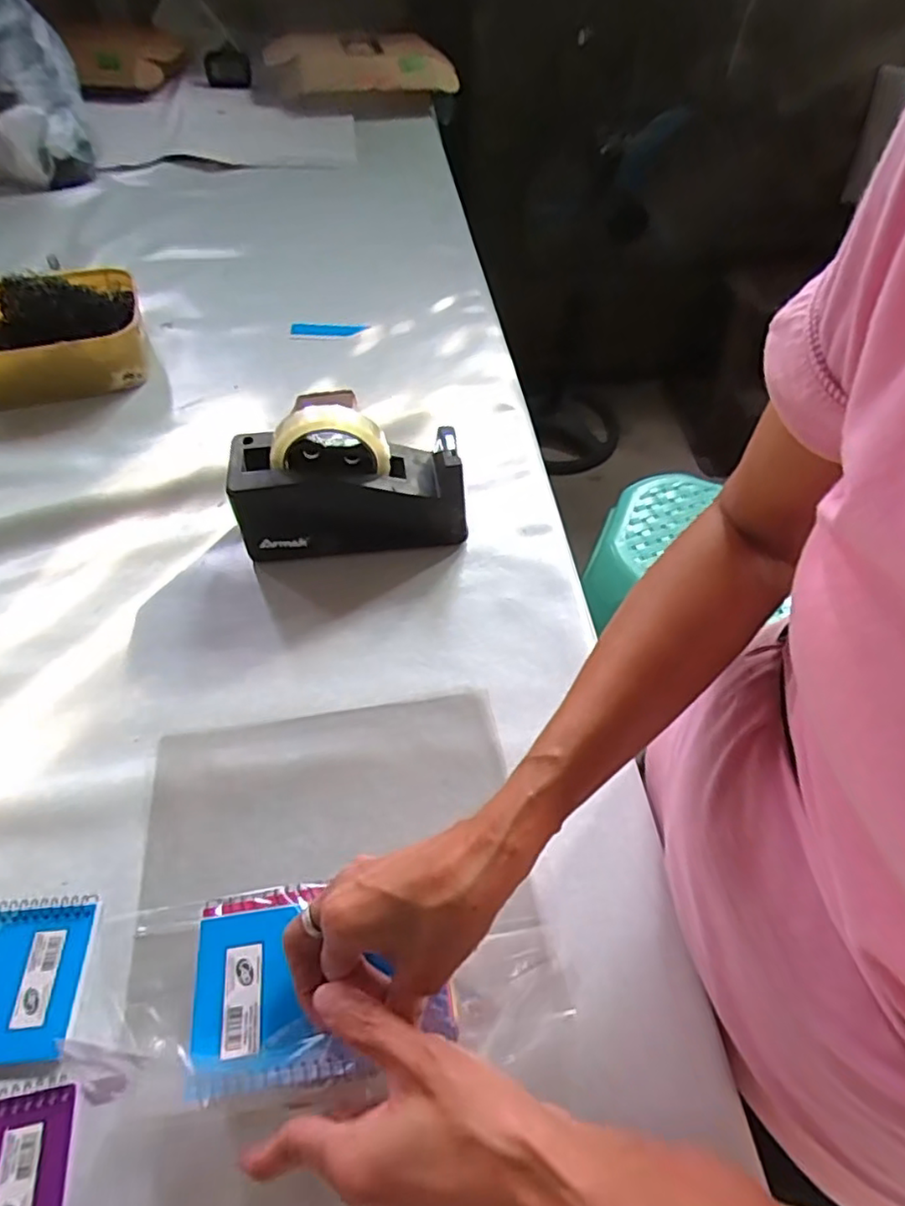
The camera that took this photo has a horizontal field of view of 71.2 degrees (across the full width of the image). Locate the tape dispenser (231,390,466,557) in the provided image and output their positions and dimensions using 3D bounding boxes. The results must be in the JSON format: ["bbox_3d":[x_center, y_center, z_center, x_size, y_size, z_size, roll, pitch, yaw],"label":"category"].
[{"bbox_3d":[-0.091,-0.109,0.569,0.203,0.137,0.074,-5,54,-5],"label":"tape dispenser"}]

